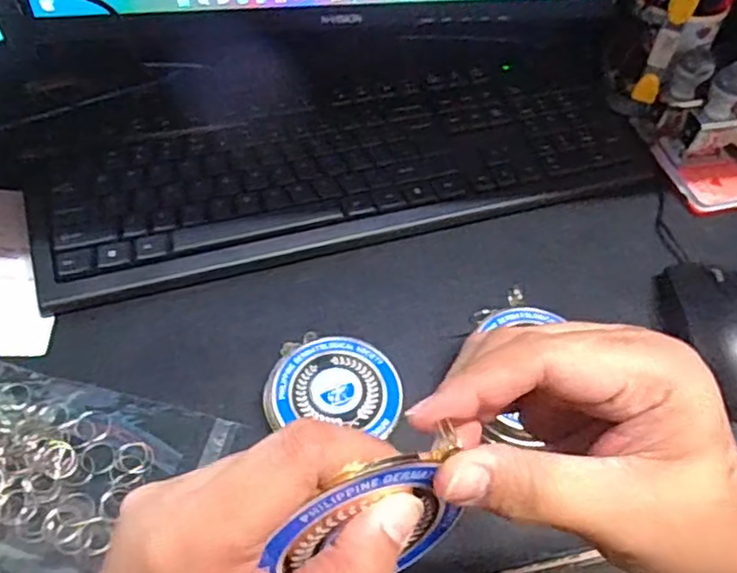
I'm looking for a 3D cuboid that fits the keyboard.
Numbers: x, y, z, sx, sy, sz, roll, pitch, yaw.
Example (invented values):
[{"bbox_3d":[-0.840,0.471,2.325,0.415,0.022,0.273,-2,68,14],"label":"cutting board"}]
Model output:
[{"bbox_3d":[0.000,-0.095,0.501,0.466,0.027,0.133,-14,61,-13],"label":"keyboard"}]

